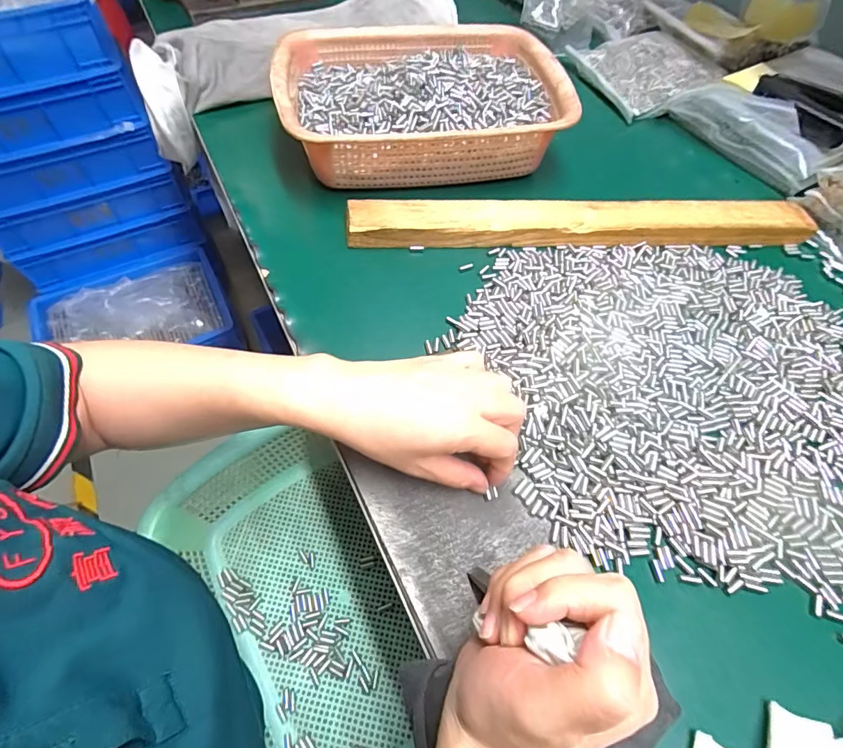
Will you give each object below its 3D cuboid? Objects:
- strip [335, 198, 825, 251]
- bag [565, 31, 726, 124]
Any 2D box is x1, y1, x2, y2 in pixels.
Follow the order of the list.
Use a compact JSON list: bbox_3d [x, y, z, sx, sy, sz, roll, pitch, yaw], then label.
[{"bbox_3d":[0.148,-0.148,0.421,0.427,0.021,0.043,-2,60,-2],"label":"strip"},{"bbox_3d":[0.302,-0.397,0.579,0.166,0.032,0.147,-19,62,-11],"label":"bag"}]

